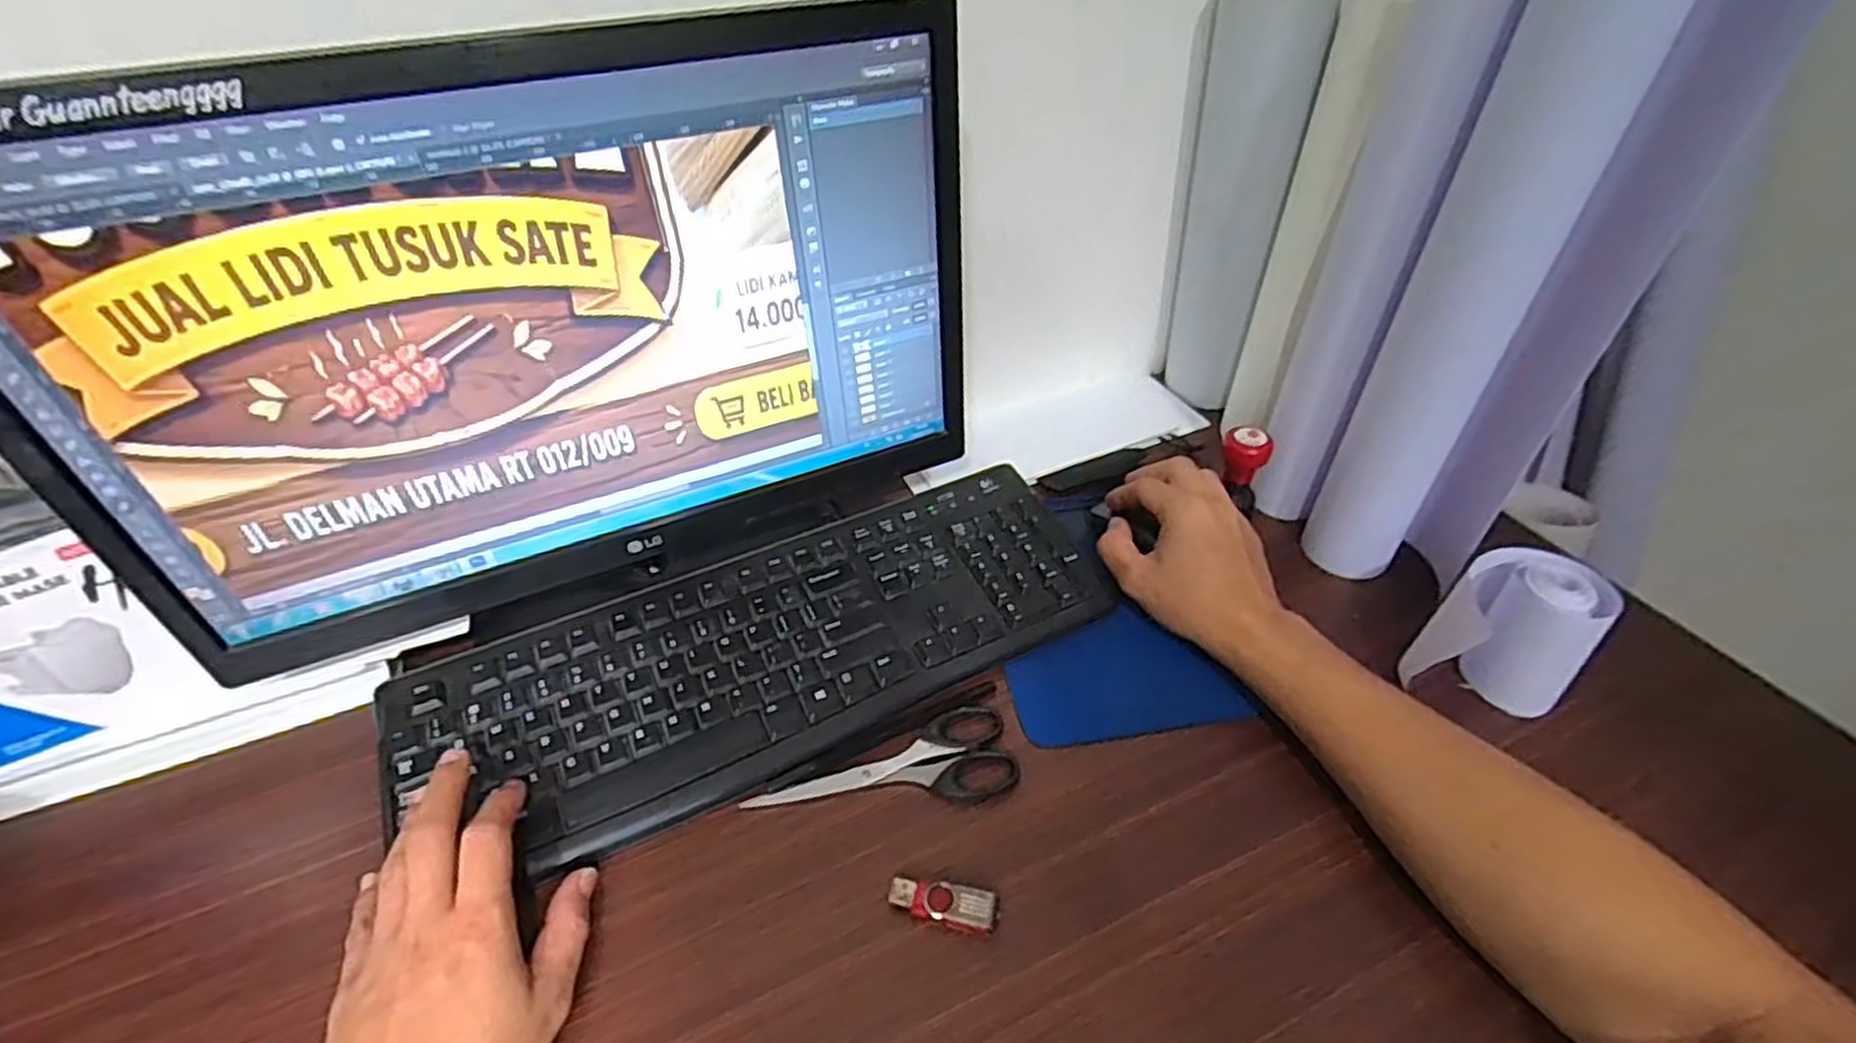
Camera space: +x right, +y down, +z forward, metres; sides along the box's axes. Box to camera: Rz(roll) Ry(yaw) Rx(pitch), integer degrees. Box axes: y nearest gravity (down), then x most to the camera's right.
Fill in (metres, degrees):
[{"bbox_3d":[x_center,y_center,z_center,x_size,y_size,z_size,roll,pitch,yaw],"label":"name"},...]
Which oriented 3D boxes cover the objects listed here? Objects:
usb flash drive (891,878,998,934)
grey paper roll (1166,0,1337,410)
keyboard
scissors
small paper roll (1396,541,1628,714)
[{"bbox_3d":[0.008,0.191,0.388,0.053,0.012,0.018,5,42,6],"label":"usb flash drive"},{"bbox_3d":[0.229,-0.235,0.615,0.078,0.312,0.072,10,43,12],"label":"grey paper roll"},{"bbox_3d":[-0.095,0.078,0.495,0.431,0.030,0.154,-19,45,-18],"label":"keyboard"},{"bbox_3d":[-0.025,0.143,0.442,0.149,0.006,0.054,-11,43,-11],"label":"scissors"},{"bbox_3d":[0.345,0.070,0.463,0.070,0.094,0.073,0,42,0],"label":"small paper roll"}]

